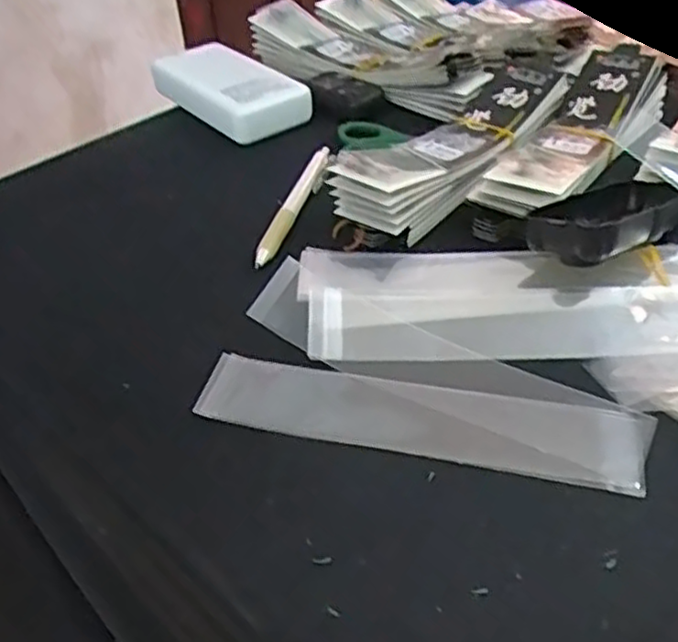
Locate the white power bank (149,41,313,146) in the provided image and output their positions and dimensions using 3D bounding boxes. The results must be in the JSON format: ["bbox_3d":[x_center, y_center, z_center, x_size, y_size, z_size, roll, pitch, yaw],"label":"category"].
[{"bbox_3d":[-0.085,-0.183,0.558,0.074,0.032,0.112,-29,47,-26],"label":"white power bank"}]

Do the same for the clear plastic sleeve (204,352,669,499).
[{"bbox_3d":[0.034,0.044,0.320,0.193,0.007,0.042,8,43,13],"label":"clear plastic sleeve"}]

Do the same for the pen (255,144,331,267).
[{"bbox_3d":[-0.028,-0.076,0.455,0.013,0.007,0.138,9,43,14],"label":"pen"}]

